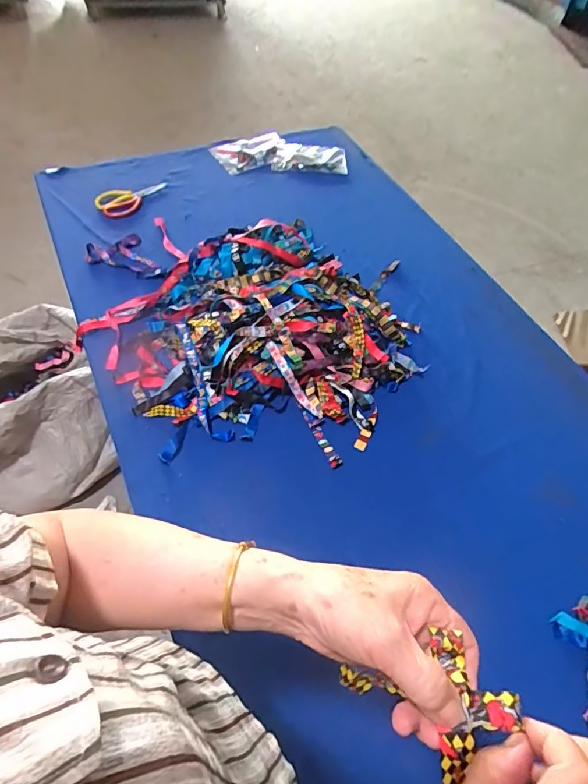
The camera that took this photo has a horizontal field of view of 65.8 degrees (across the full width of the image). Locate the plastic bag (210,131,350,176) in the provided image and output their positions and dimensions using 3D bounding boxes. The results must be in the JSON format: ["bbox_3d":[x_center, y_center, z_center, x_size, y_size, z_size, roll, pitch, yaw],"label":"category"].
[{"bbox_3d":[-0.046,-0.771,1.466,0.413,0.025,0.194,-6,56,-9],"label":"plastic bag"}]

